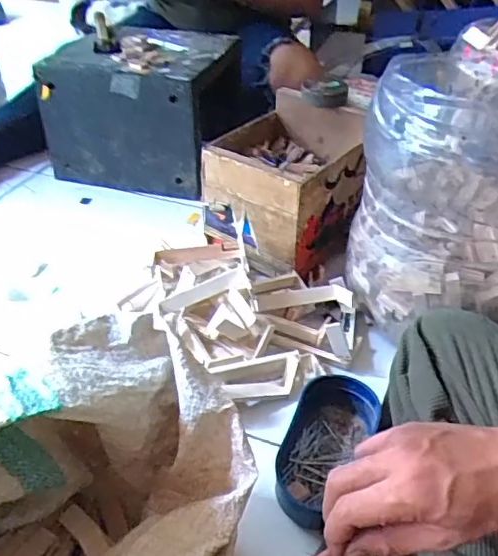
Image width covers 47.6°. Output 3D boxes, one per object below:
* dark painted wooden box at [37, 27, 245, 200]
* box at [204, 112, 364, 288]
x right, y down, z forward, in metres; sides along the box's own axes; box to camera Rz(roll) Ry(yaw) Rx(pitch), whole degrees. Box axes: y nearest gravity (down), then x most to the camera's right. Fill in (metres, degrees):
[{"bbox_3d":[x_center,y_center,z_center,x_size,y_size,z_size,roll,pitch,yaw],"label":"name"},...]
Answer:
[{"bbox_3d":[-0.175,-0.293,0.985,0.283,0.206,0.215,10,38,12],"label":"dark painted wooden box"},{"bbox_3d":[0.052,-0.112,0.791,0.179,0.160,0.166,23,43,26],"label":"box"}]

